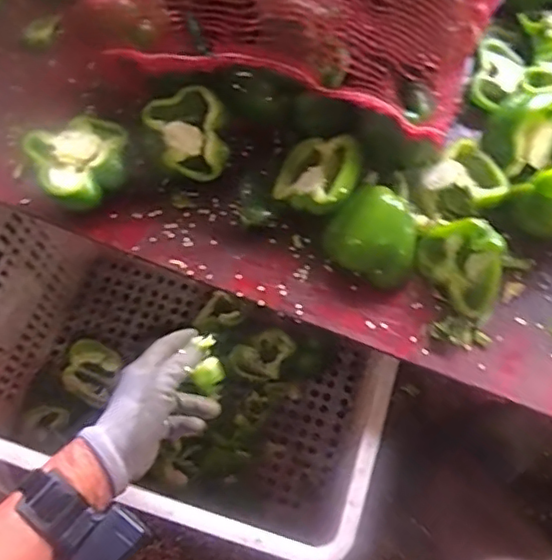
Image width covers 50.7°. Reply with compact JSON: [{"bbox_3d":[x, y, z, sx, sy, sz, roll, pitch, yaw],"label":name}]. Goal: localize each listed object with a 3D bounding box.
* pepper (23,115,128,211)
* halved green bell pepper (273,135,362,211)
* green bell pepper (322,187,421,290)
[{"bbox_3d":[-0.189,-0.114,0.586,0.092,0.057,0.086,-1,67,1],"label":"pepper"},{"bbox_3d":[0.040,-0.105,0.565,0.076,0.050,0.088,16,68,8],"label":"halved green bell pepper"},{"bbox_3d":[0.091,-0.044,0.545,0.089,0.053,0.075,25,70,12],"label":"green bell pepper"}]

